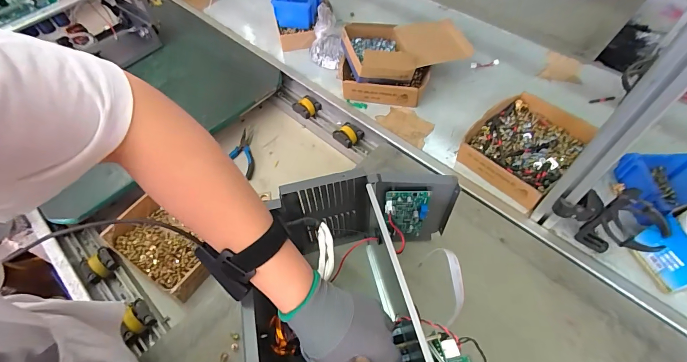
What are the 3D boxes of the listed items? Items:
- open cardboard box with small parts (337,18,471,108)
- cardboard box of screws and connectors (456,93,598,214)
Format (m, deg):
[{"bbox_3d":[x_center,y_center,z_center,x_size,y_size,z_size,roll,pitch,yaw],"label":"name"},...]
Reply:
[{"bbox_3d":[0.142,-0.288,0.840,0.295,0.096,0.216,4,56,6],"label":"open cardboard box with small parts"},{"bbox_3d":[0.365,-0.070,0.706,0.251,0.054,0.189,-40,62,-22],"label":"cardboard box of screws and connectors"}]

